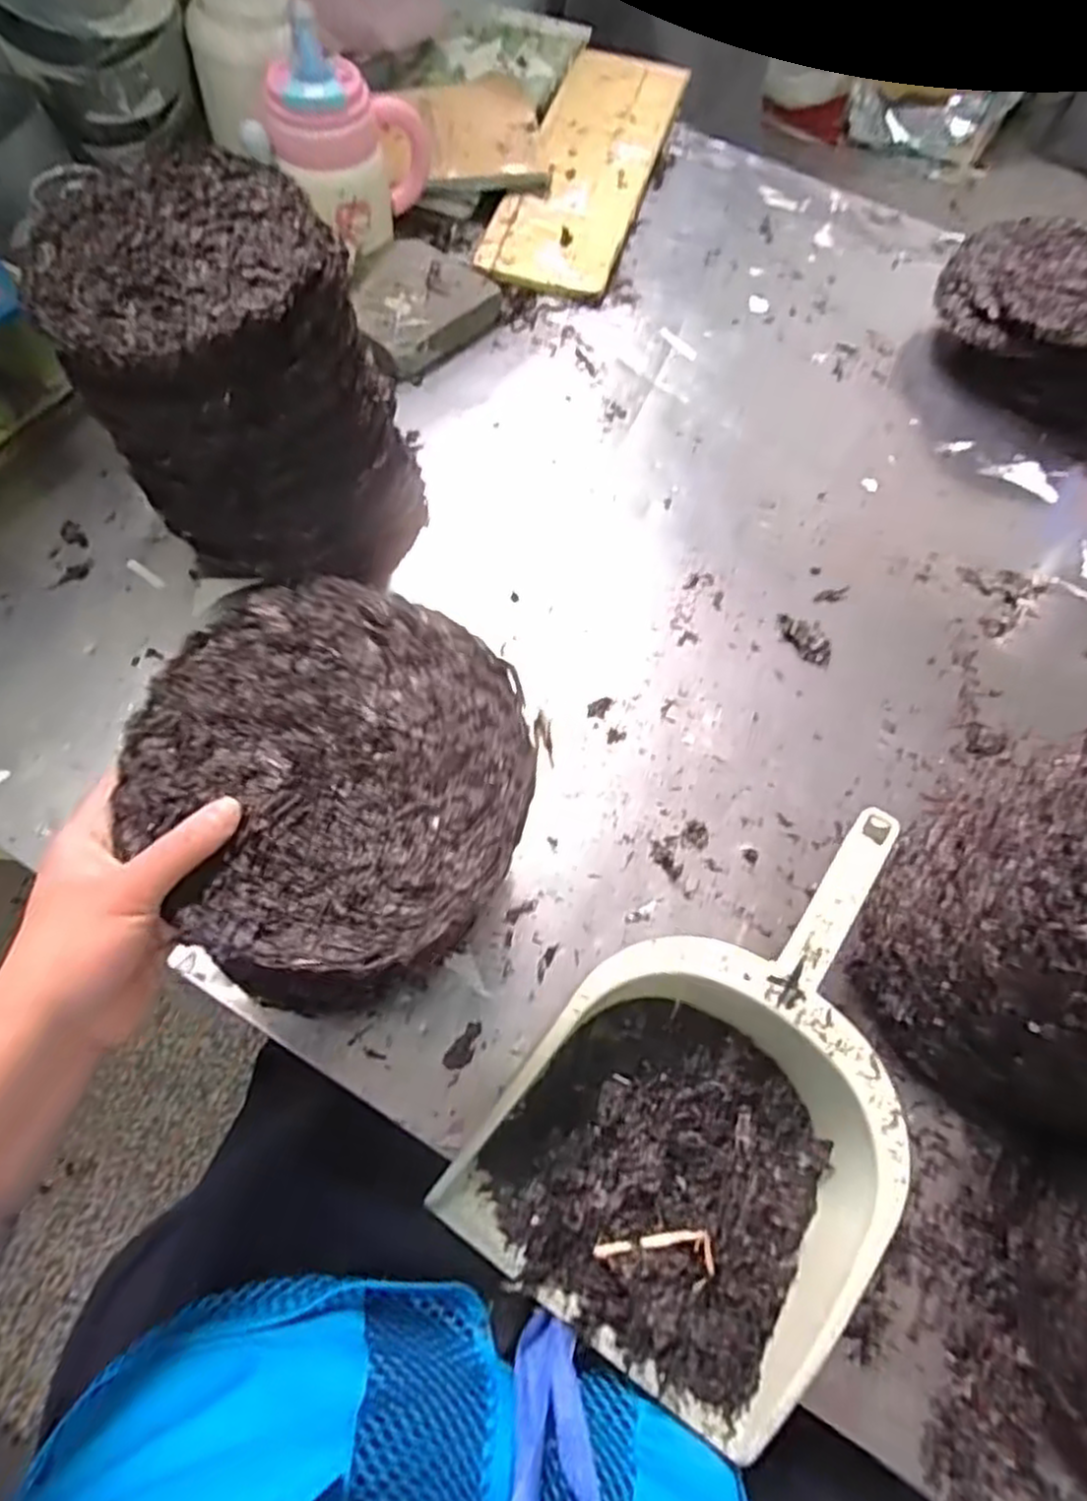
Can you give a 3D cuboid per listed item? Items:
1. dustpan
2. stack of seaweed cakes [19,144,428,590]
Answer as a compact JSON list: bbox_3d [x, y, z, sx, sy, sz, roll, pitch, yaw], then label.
[{"bbox_3d":[0.118,0.194,0.455,0.212,0.095,0.341,33,67,12],"label":"dustpan"},{"bbox_3d":[-0.223,-0.274,0.576,0.214,0.223,0.209,-13,66,-9],"label":"stack of seaweed cakes"}]

